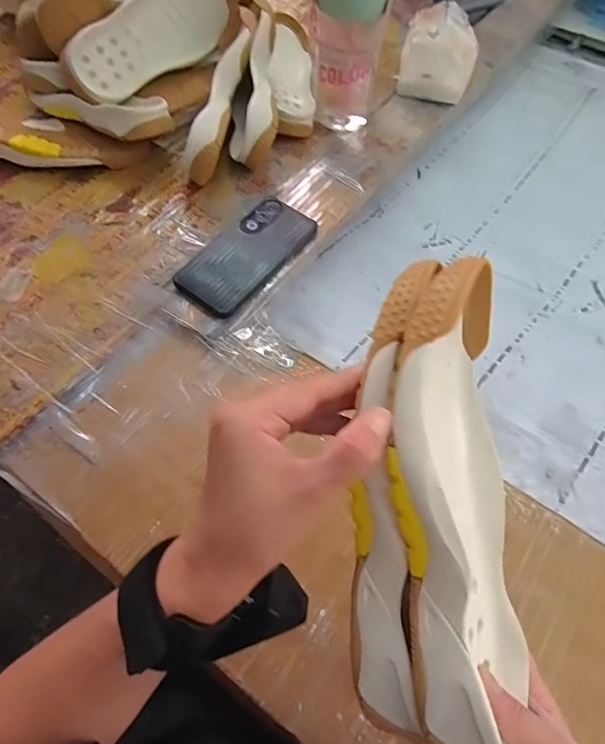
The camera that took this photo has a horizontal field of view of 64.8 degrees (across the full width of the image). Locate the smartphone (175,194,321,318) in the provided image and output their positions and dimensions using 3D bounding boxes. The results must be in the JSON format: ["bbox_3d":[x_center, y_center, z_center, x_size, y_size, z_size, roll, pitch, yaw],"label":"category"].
[{"bbox_3d":[-0.064,-0.135,0.542,0.083,0.019,0.166,33,65,16],"label":"smartphone"}]

